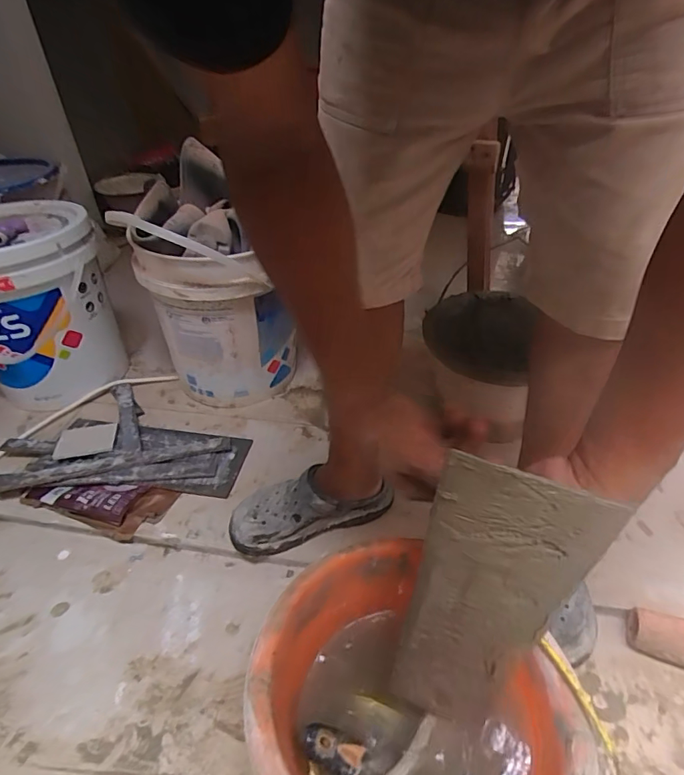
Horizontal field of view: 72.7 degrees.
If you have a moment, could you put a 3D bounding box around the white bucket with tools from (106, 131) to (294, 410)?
[{"bbox_3d":[-0.247,-0.189,0.912,0.267,0.400,0.285,-13,43,-13],"label":"white bucket with tools"}]

